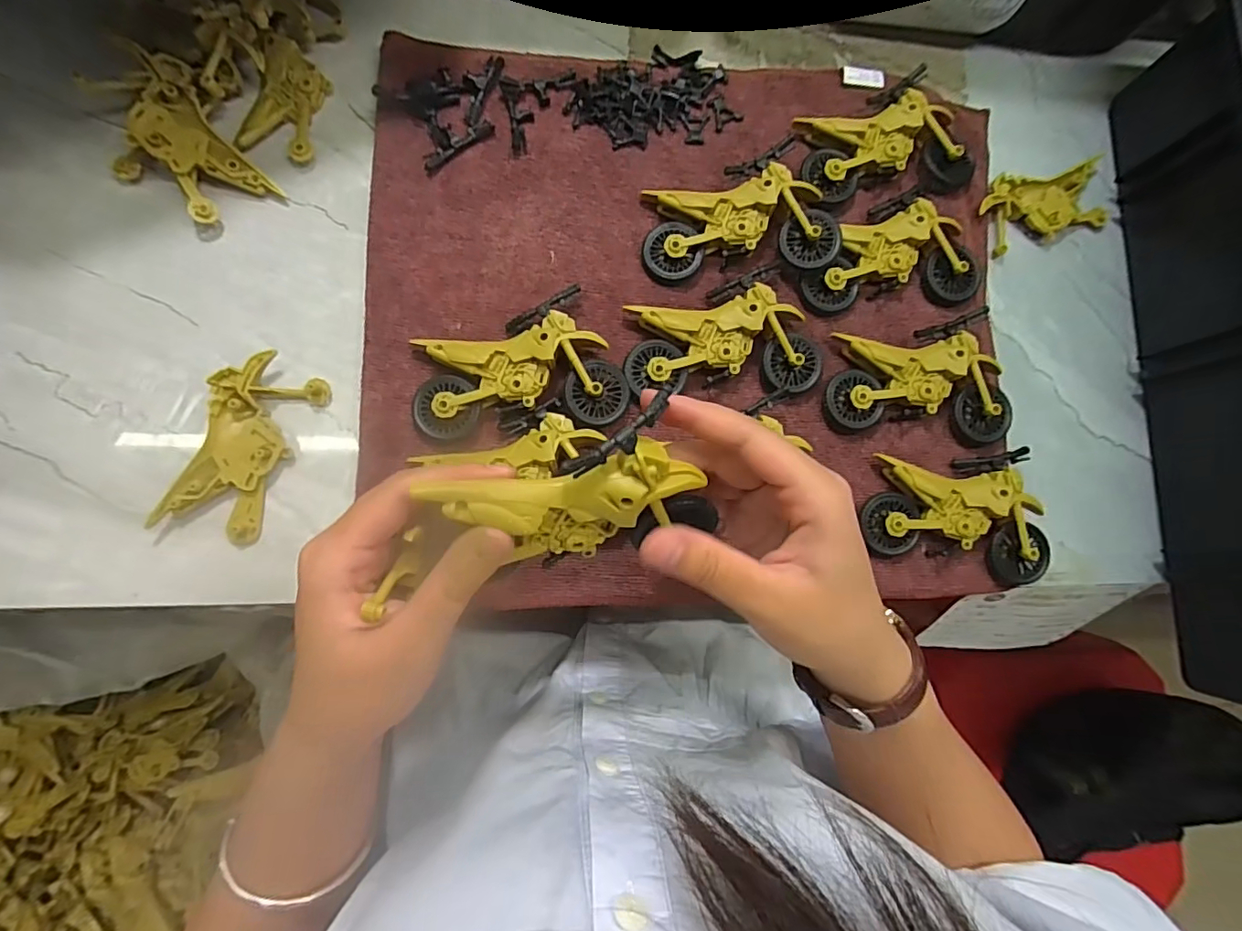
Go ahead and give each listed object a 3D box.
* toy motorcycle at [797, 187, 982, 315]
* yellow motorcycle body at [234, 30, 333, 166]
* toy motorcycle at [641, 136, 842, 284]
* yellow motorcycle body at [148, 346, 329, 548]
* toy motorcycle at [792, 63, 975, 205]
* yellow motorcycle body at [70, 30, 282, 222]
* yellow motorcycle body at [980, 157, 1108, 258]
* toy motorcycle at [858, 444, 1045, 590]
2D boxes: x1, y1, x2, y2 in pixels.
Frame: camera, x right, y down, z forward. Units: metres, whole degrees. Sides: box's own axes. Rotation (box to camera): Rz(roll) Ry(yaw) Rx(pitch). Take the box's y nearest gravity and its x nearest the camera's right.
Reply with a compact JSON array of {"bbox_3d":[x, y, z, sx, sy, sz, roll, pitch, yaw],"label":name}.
[{"bbox_3d":[0.169,-0.136,0.352,0.111,0.021,0.068,-6,84,-7],"label":"toy motorcycle"},{"bbox_3d":[-0.196,-0.213,0.325,0.037,0.014,0.067,13,82,-5],"label":"yellow motorcycle body"},{"bbox_3d":[0.070,-0.154,0.336,0.113,0.024,0.074,-5,84,-7],"label":"toy motorcycle"},{"bbox_3d":[-0.203,-0.010,0.299,0.049,0.013,0.098,23,82,-3],"label":"yellow motorcycle body"},{"bbox_3d":[0.167,-0.214,0.361,0.120,0.023,0.077,-12,85,-8],"label":"toy motorcycle"},{"bbox_3d":[-0.249,-0.177,0.307,0.062,0.031,0.083,-36,89,-9],"label":"yellow motorcycle body"},{"bbox_3d":[0.289,-0.179,0.380,0.093,0.012,0.048,-17,86,-8],"label":"yellow motorcycle body"},{"bbox_3d":[0.206,0.026,0.335,0.113,0.021,0.074,9,83,-5],"label":"toy motorcycle"}]

